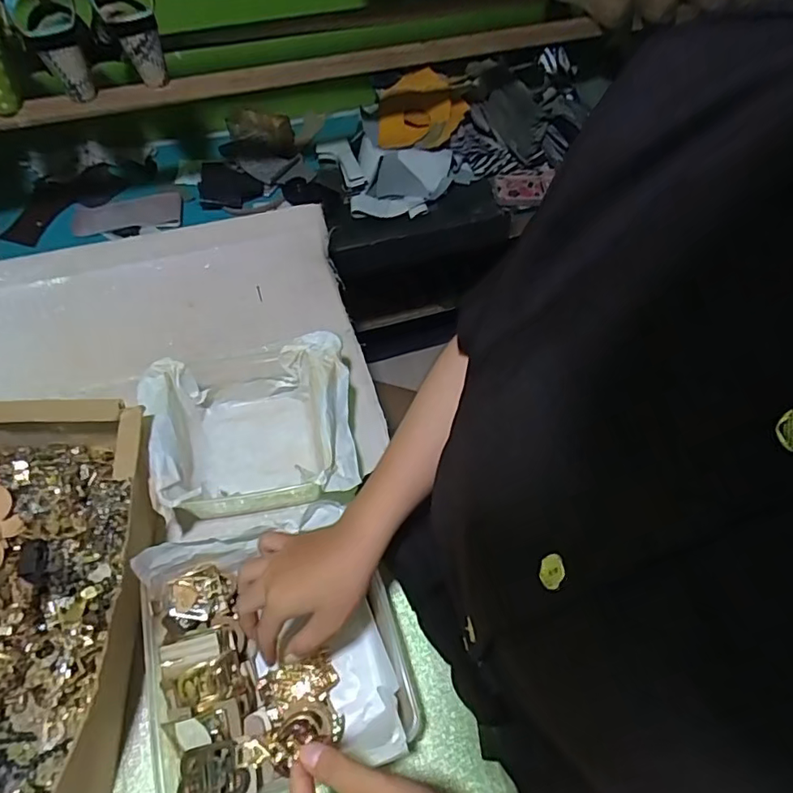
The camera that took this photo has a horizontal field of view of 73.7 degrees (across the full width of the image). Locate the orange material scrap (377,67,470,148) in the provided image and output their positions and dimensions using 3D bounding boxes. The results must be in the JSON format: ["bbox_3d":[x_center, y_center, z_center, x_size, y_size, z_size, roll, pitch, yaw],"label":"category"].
[{"bbox_3d":[0.049,-0.539,0.999,0.171,0.069,0.136,-4,57,-6],"label":"orange material scrap"}]

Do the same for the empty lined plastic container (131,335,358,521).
[{"bbox_3d":[-0.146,0.040,0.559,0.198,0.086,0.169,-10,58,-10],"label":"empty lined plastic container"}]

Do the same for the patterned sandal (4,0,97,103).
[{"bbox_3d":[-0.435,-0.459,0.674,0.079,0.137,0.119,-26,61,-17],"label":"patterned sandal"}]

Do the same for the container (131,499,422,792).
[{"bbox_3d":[-0.101,0.213,0.448,0.204,0.088,0.197,-12,58,-11],"label":"container"}]

